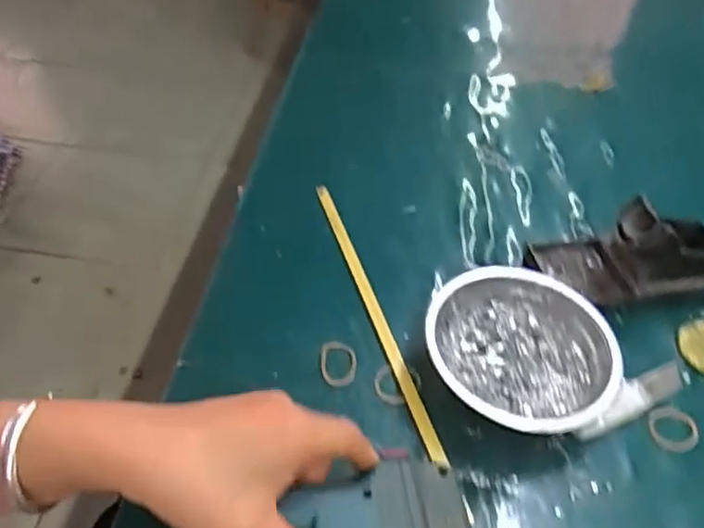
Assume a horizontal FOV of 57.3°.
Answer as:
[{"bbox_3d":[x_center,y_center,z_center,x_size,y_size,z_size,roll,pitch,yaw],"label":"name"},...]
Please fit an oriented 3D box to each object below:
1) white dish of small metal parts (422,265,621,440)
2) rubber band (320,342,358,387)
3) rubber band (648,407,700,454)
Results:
[{"bbox_3d":[0.112,0.062,0.437,0.125,0.043,0.123,3,48,-3],"label":"white dish of small metal parts"},{"bbox_3d":[-0.010,0.068,0.448,0.026,0.005,0.035,5,49,-11],"label":"rubber band"},{"bbox_3d":[0.213,0.109,0.428,0.036,0.004,0.031,-12,50,-16],"label":"rubber band"}]

